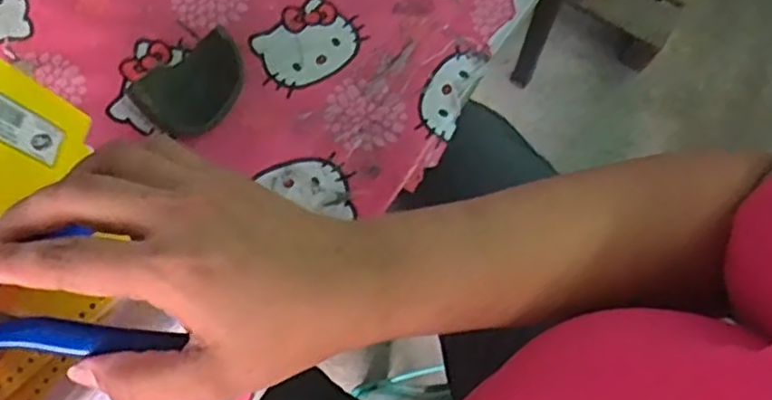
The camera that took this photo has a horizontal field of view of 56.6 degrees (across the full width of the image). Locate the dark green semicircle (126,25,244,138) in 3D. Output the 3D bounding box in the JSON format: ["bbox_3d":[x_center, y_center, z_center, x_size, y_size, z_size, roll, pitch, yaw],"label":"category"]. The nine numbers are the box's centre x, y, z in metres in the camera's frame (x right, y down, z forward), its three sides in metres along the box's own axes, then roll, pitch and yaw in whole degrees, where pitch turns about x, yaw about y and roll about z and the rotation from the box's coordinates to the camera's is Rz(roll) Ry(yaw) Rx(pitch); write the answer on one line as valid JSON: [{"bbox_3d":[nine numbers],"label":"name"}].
[{"bbox_3d":[-0.150,-0.089,0.573,0.088,0.009,0.060,-41,112,-20],"label":"dark green semicircle"}]

